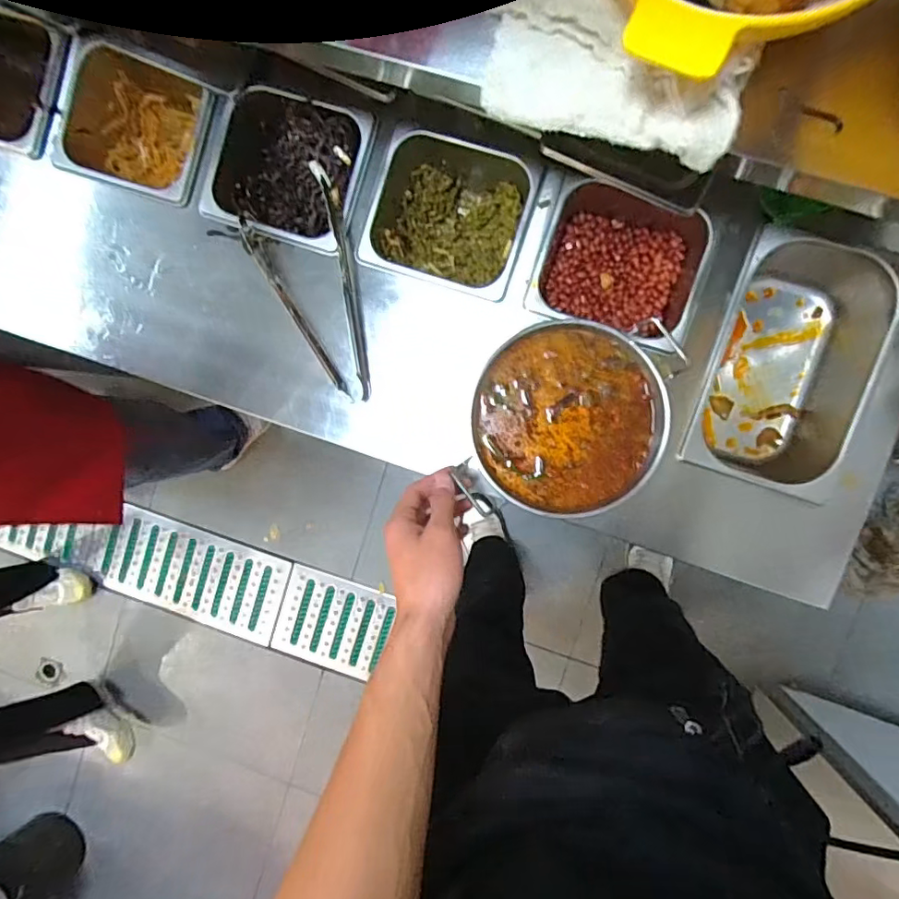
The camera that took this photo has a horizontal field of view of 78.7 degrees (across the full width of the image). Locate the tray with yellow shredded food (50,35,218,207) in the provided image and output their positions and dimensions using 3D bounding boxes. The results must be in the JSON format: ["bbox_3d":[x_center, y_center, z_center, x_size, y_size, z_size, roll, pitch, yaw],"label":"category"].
[{"bbox_3d":[-0.365,-0.381,0.676,0.187,0.094,0.150,20,95,5],"label":"tray with yellow shredded food"}]

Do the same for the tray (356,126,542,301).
[{"bbox_3d":[0.005,-0.264,0.633,0.171,0.091,0.165,17,95,5],"label":"tray"}]

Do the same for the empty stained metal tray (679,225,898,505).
[{"bbox_3d":[0.371,-0.088,0.604,0.178,0.100,0.261,20,95,5],"label":"empty stained metal tray"}]

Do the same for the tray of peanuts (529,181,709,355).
[{"bbox_3d":[0.186,-0.208,0.611,0.168,0.083,0.154,16,95,5],"label":"tray of peanuts"}]

